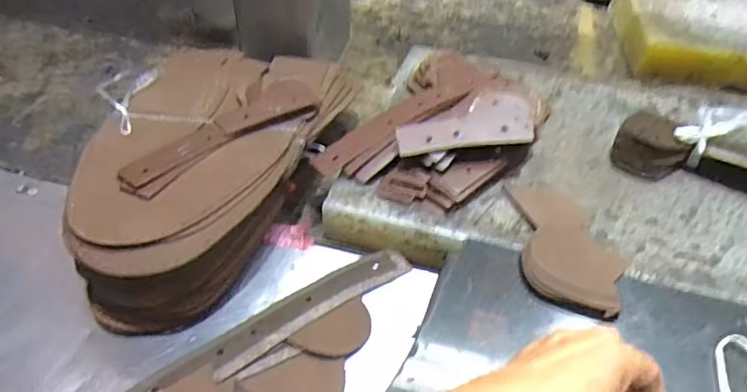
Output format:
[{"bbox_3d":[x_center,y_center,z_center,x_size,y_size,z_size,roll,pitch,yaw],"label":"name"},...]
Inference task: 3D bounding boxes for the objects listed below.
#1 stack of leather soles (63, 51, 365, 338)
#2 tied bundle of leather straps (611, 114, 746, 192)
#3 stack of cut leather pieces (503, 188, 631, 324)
[{"bbox_3d":[-0.155,-0.043,0.488,0.191,0.068,0.324,12,44,13],"label":"stack of leather soles"},{"bbox_3d":[0.333,-0.025,0.466,0.232,0.034,0.061,17,45,18],"label":"tied bundle of leather straps"},{"bbox_3d":[0.150,0.031,0.416,0.075,0.021,0.140,3,43,3],"label":"stack of cut leather pieces"}]

